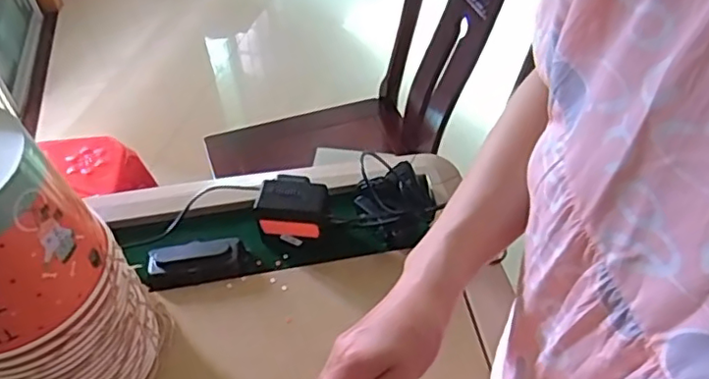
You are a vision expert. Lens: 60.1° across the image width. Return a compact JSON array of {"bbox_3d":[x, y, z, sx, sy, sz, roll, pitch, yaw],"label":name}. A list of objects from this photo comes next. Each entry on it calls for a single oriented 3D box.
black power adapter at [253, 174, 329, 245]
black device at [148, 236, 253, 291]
[{"bbox_3d":[-0.069,0.026,0.716,0.079,0.069,0.056,2,48,4],"label":"black power adapter"},{"bbox_3d":[-0.178,0.081,0.700,0.111,0.024,0.054,-11,48,-8],"label":"black device"}]

